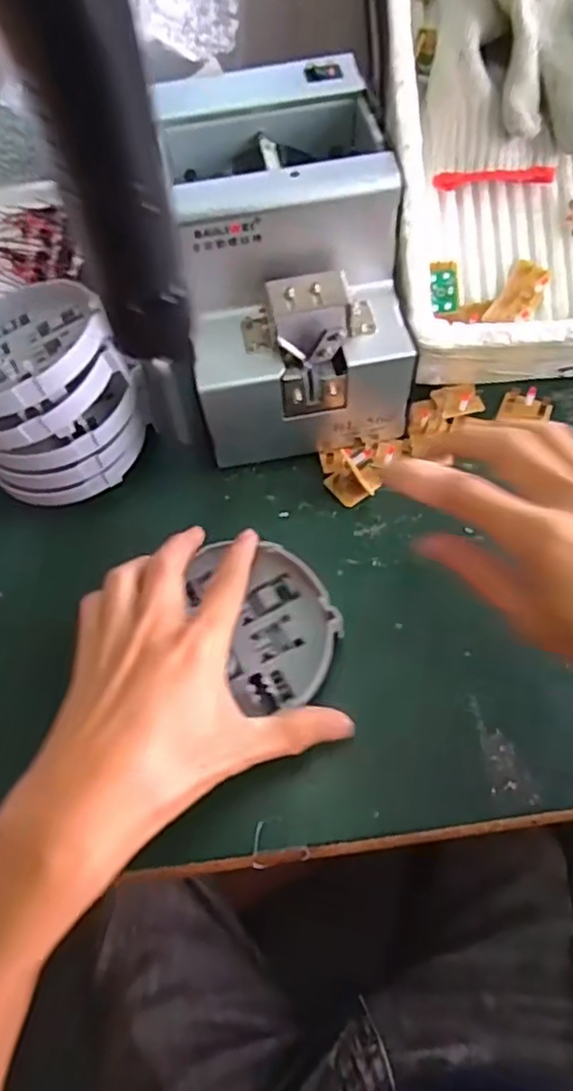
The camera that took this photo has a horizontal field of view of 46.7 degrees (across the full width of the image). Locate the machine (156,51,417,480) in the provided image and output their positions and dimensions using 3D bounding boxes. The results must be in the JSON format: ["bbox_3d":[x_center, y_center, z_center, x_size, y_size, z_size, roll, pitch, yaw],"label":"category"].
[{"bbox_3d":[-0.001,-0.158,0.404,0.127,0.152,0.176,-8,60,-1],"label":"machine"}]

